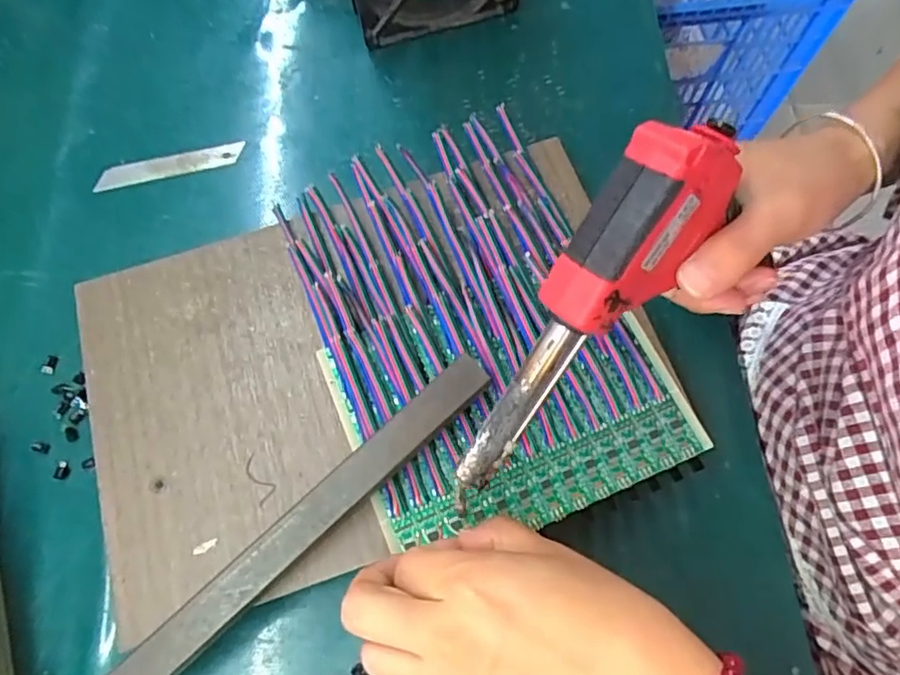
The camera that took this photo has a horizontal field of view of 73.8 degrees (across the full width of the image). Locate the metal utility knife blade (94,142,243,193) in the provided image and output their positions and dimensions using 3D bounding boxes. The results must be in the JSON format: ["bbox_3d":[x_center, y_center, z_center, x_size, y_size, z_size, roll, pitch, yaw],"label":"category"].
[{"bbox_3d":[-0.193,-0.119,0.414,0.098,0.004,0.018,-13,68,-3],"label":"metal utility knife blade"}]

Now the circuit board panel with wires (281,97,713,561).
[{"bbox_3d":[0.010,-0.011,0.320,0.159,0.024,0.222,-23,69,-7],"label":"circuit board panel with wires"}]

